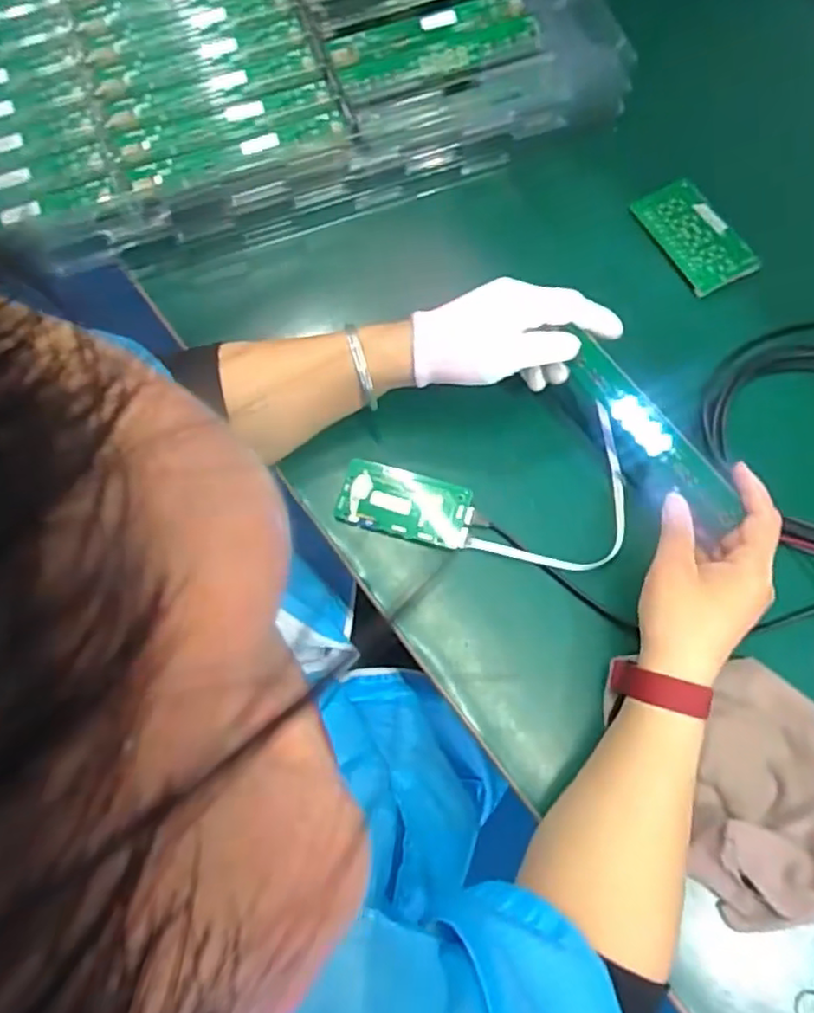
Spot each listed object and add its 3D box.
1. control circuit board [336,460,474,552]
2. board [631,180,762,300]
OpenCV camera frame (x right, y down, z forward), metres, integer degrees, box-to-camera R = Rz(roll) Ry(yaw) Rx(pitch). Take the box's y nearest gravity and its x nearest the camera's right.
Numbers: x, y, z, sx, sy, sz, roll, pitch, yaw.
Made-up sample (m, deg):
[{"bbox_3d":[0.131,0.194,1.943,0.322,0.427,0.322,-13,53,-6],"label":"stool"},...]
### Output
[{"bbox_3d":[-0.001,-0.002,0.495,0.098,0.013,0.049,13,73,5],"label":"control circuit board"},{"bbox_3d":[0.248,-0.233,0.568,0.063,0.010,0.106,-31,75,-8],"label":"board"}]

